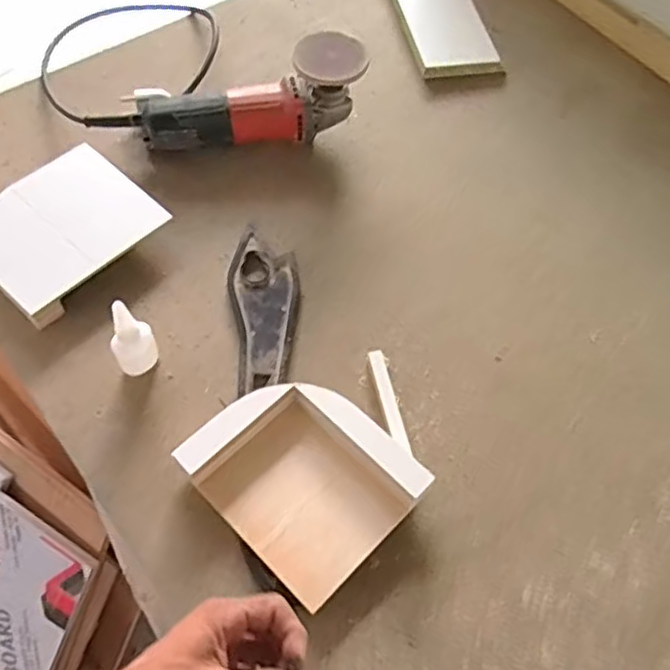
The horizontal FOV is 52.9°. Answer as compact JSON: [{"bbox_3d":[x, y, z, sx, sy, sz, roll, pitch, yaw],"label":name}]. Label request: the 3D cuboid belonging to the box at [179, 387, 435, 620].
[{"bbox_3d":[-0.027,0.126,0.606,0.176,0.043,0.151,42,67,17],"label":"box"}]

